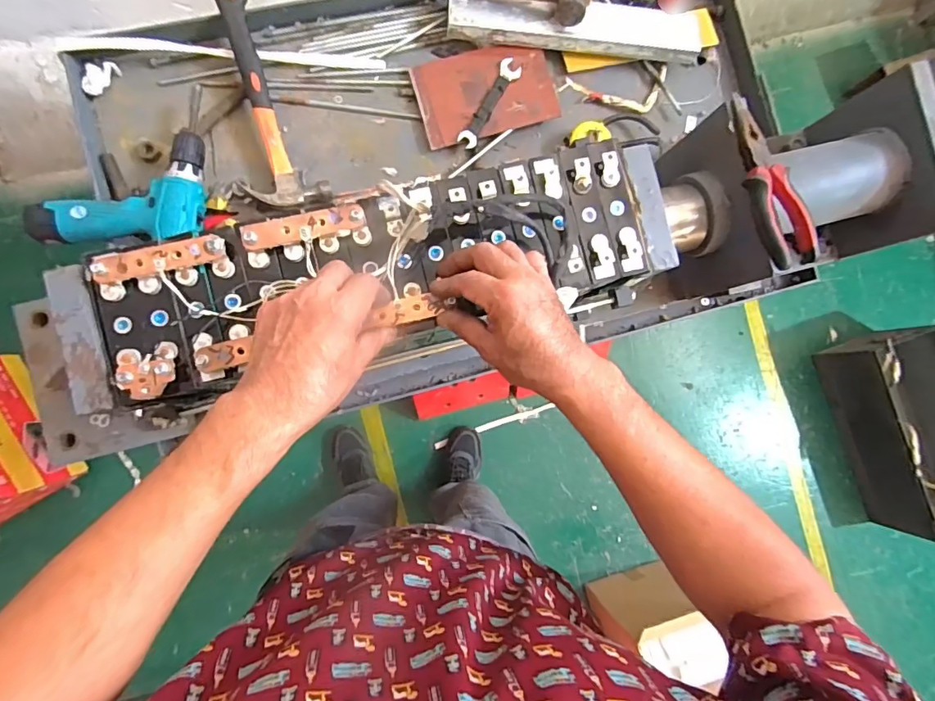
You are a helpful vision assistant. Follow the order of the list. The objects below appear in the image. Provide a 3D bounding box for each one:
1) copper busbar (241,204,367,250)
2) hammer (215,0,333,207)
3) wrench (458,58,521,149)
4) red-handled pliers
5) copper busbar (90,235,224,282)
[{"bbox_3d":[-0.145,-0.110,0.431,0.105,0.010,0.022,-14,88,-7],"label":"copper busbar"},{"bbox_3d":[-0.314,-0.378,0.712,0.108,0.042,0.314,-19,89,-7],"label":"hammer"},{"bbox_3d":[0.035,-0.386,0.757,0.030,0.013,0.154,31,84,-4],"label":"wrench"},{"bbox_3d":[0.318,-0.183,0.520,0.048,0.029,0.193,-20,89,-7],"label":"red-handled pliers"},{"bbox_3d":[-0.265,-0.081,0.416,0.104,0.011,0.024,-14,88,-7],"label":"copper busbar"}]

